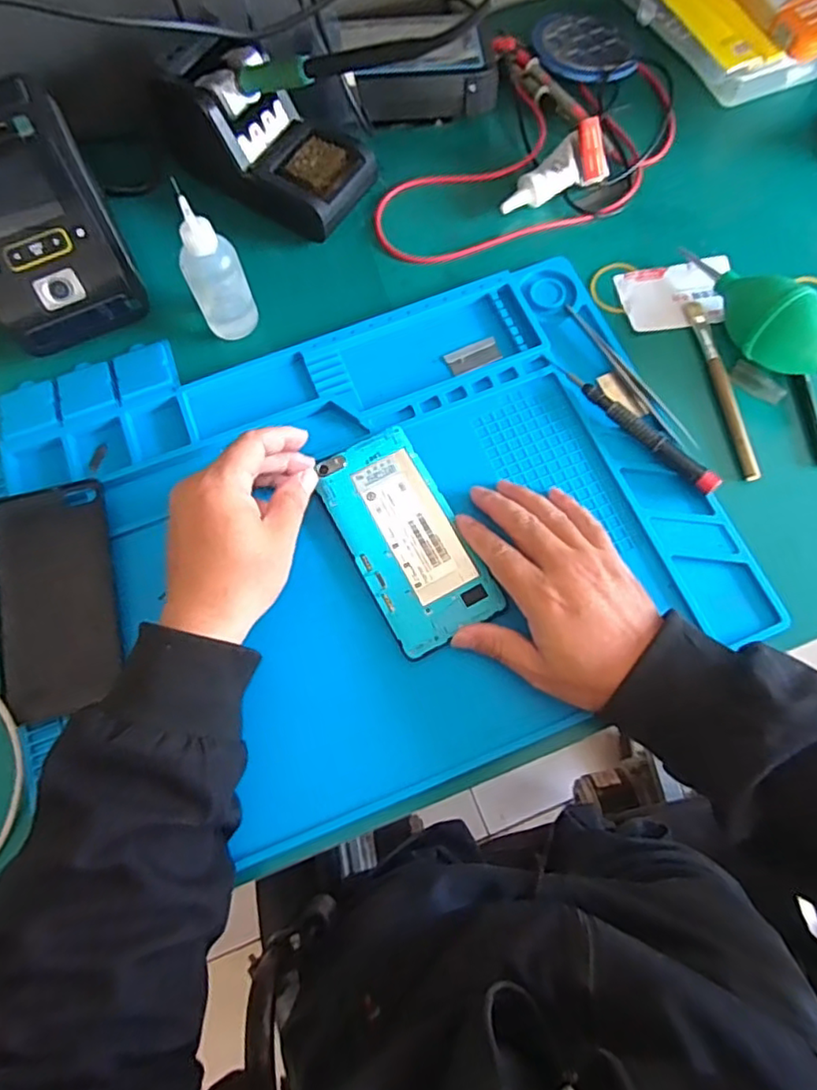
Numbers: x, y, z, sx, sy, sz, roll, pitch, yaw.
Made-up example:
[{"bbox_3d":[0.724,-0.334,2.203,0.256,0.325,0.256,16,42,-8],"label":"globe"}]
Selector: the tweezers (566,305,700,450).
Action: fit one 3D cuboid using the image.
[{"bbox_3d":[0.151,-0.116,0.425,0.009,0.009,0.133,-31,75,-8],"label":"tweezers"}]

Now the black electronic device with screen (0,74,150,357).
[{"bbox_3d":[-0.248,-0.216,0.415,0.090,0.099,0.139,-23,74,-6],"label":"black electronic device with screen"}]

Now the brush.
[{"bbox_3d":[0.217,-0.110,0.423,0.013,0.006,0.139,-9,73,-1],"label":"brush"}]

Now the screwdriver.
[{"bbox_3d":[0.149,-0.080,0.408,0.130,0.015,0.014,43,79,13],"label":"screwdriver"}]

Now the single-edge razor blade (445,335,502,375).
[{"bbox_3d":[0.047,-0.135,0.438,0.039,0.004,0.020,-21,81,-7],"label":"single-edge razor blade"}]

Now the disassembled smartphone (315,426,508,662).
[{"bbox_3d":[-0.003,-0.005,0.387,0.068,0.005,0.139,-26,75,-6],"label":"disassembled smartphone"}]

